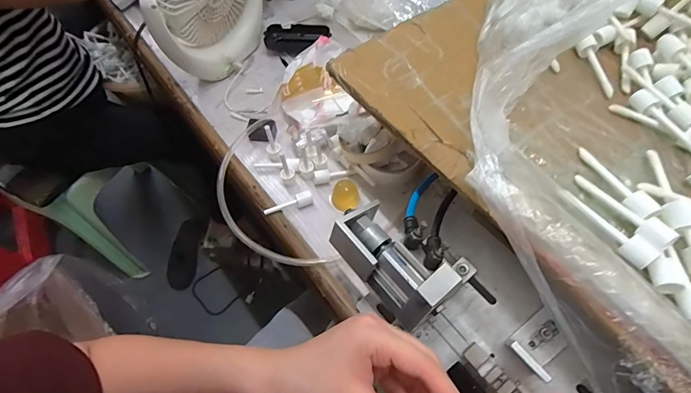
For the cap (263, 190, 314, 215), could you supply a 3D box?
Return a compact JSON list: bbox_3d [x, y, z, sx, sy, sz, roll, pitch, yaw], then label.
[{"bbox_3d":[-0.075,0.011,0.495,0.066,0.017,0.016,-17,61,-6],"label":"cap"}]

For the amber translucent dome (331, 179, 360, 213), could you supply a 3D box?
[{"bbox_3d":[0.000,-0.001,0.483,0.035,0.028,0.031,-6,60,0],"label":"amber translucent dome"}]

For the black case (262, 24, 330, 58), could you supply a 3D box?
[{"bbox_3d":[-0.085,-0.273,0.654,0.108,0.030,0.052,-4,100,-9],"label":"black case"}]

